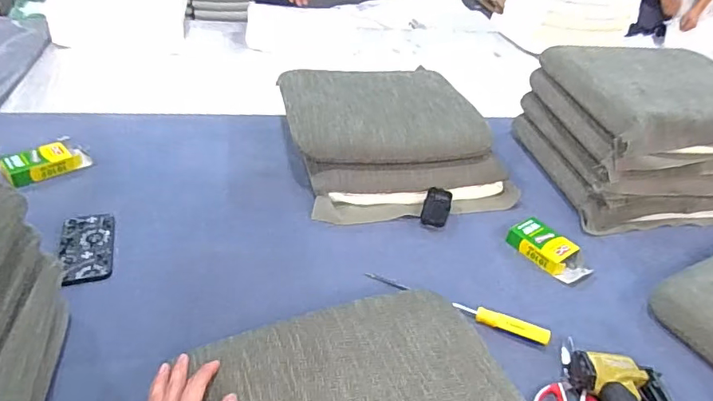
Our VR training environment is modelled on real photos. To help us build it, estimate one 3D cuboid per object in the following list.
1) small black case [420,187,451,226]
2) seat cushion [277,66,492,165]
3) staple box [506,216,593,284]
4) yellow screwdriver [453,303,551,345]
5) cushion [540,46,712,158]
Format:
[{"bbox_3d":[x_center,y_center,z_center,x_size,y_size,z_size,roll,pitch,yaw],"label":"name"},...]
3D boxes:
[{"bbox_3d":[0.166,0.011,1.008,0.052,0.022,0.115,14,37,9],"label":"small black case"},{"bbox_3d":[0.050,-0.209,1.128,0.414,0.053,0.351,-5,38,-17],"label":"seat cushion"},{"bbox_3d":[0.369,0.092,0.931,0.154,0.036,0.084,34,44,31],"label":"staple box"},{"bbox_3d":[0.229,0.194,0.774,0.148,0.025,0.021,17,37,12],"label":"yellow screwdriver"},{"bbox_3d":[0.683,-0.246,1.090,0.449,0.084,0.412,-3,38,-14],"label":"cushion"}]

